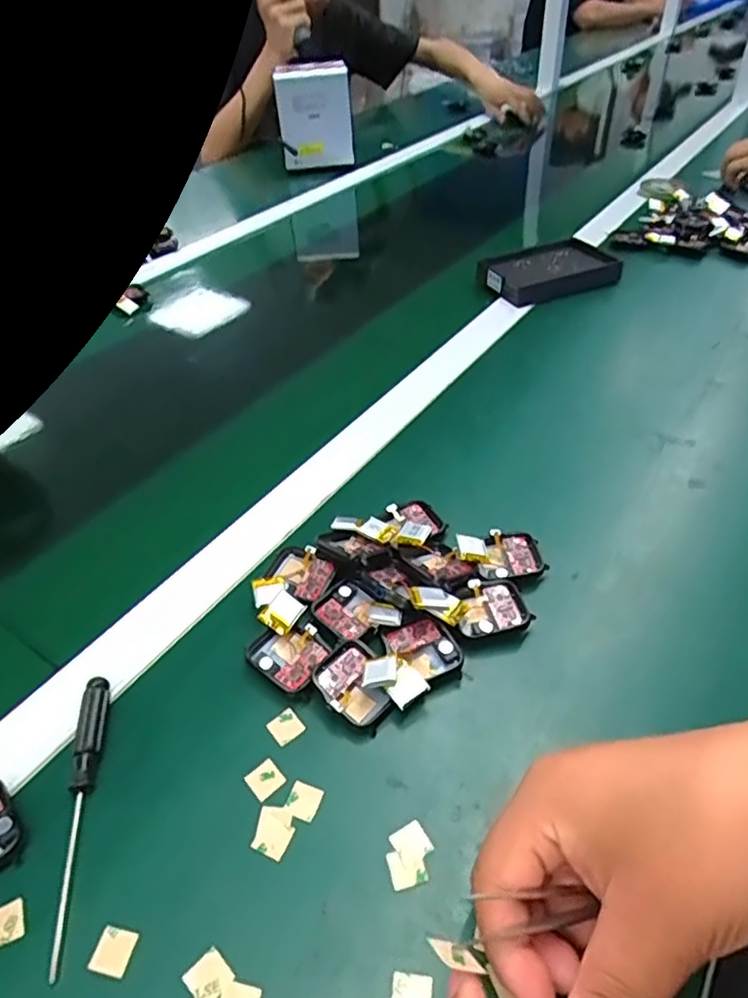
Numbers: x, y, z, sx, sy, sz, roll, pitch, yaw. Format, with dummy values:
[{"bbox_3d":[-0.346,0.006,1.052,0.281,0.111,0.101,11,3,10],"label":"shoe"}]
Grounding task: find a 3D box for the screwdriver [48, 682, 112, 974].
[{"bbox_3d":[-0.140,0.145,0.296,0.013,0.010,0.130,-7,43,-5],"label":"screwdriver"}]

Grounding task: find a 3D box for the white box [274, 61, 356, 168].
[{"bbox_3d":[-0.102,-0.671,1.087,0.121,0.141,0.088,-4,43,-2],"label":"white box"}]

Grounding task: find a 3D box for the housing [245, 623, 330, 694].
[{"bbox_3d":[-0.048,0.088,0.353,0.039,0.010,0.036,26,50,27],"label":"housing"}]

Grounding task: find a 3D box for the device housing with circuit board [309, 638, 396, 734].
[{"bbox_3d":[-0.009,0.100,0.335,0.042,0.013,0.038,26,50,27],"label":"device housing with circuit board"}]

